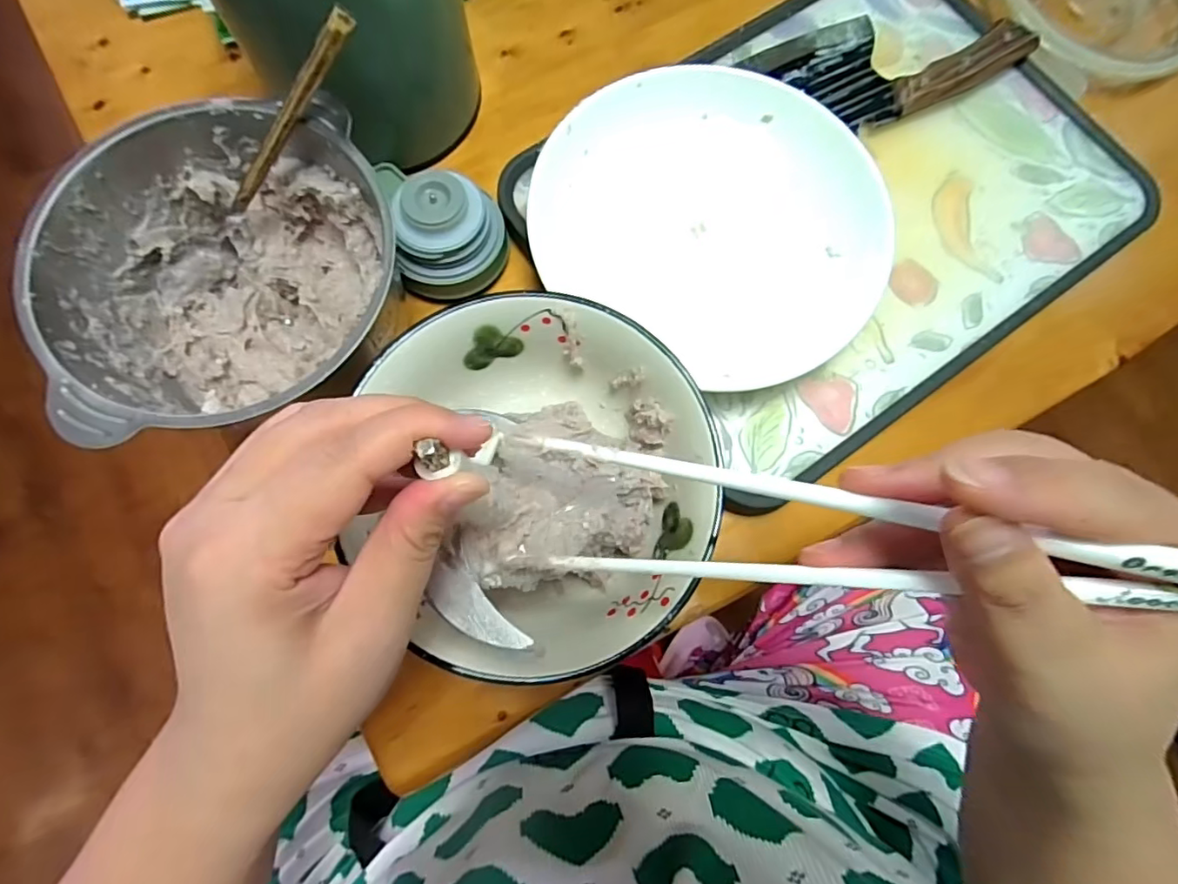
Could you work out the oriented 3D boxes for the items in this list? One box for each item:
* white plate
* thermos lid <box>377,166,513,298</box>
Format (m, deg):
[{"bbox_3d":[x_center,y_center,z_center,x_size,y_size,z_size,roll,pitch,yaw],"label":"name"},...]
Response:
[{"bbox_3d":[0.078,-0.141,0.365,0.213,0.036,0.190,33,78,6],"label":"white plate"},{"bbox_3d":[-0.085,-0.130,0.358,0.065,0.051,0.059,-13,77,-5],"label":"thermos lid"}]

